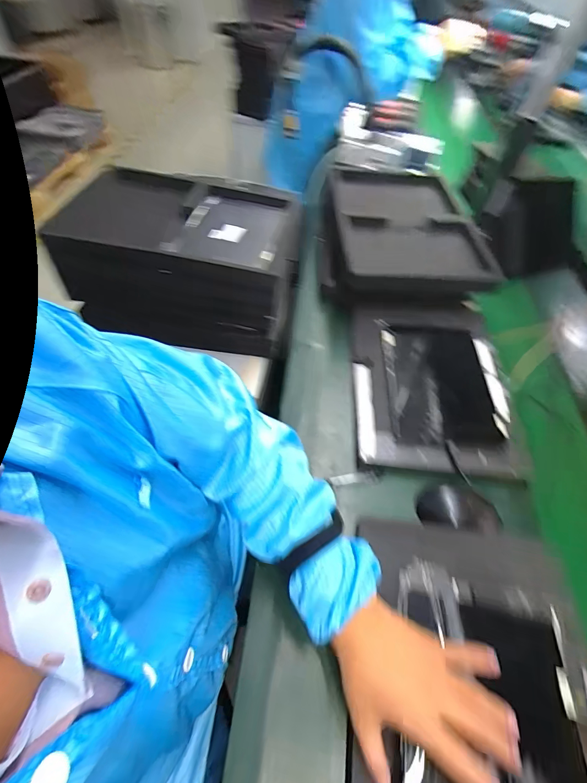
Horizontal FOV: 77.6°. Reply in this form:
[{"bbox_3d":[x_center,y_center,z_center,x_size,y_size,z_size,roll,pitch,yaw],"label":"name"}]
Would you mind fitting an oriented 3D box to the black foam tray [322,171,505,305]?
[{"bbox_3d":[0.237,-0.344,0.817,0.332,0.109,0.405,5,54,-1],"label":"black foam tray"}]

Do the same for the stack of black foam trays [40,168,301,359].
[{"bbox_3d":[-0.223,-0.287,0.792,0.420,0.221,0.300,8,54,1],"label":"stack of black foam trays"}]

